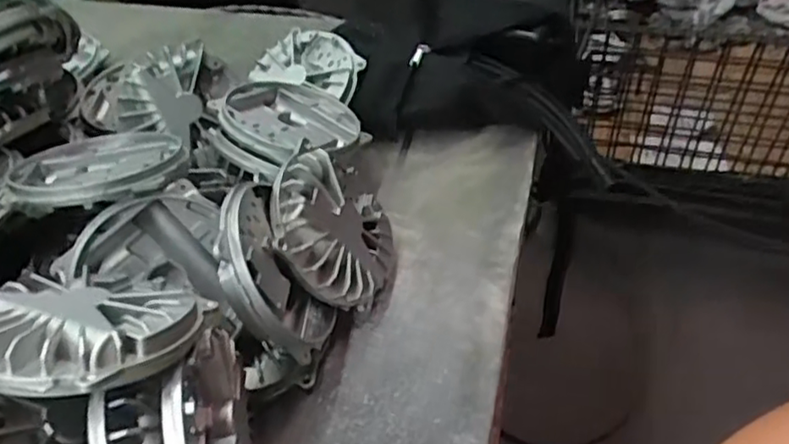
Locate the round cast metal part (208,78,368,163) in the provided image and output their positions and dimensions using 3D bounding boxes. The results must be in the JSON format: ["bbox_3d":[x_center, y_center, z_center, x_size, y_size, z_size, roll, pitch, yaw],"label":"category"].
[{"bbox_3d":[-0.084,-0.074,0.523,0.109,0.032,0.109,-9,41,-39],"label":"round cast metal part"}]

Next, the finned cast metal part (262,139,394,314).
[{"bbox_3d":[-0.038,0.003,0.452,0.019,0.104,0.103,-21,46,35],"label":"finned cast metal part"}]

